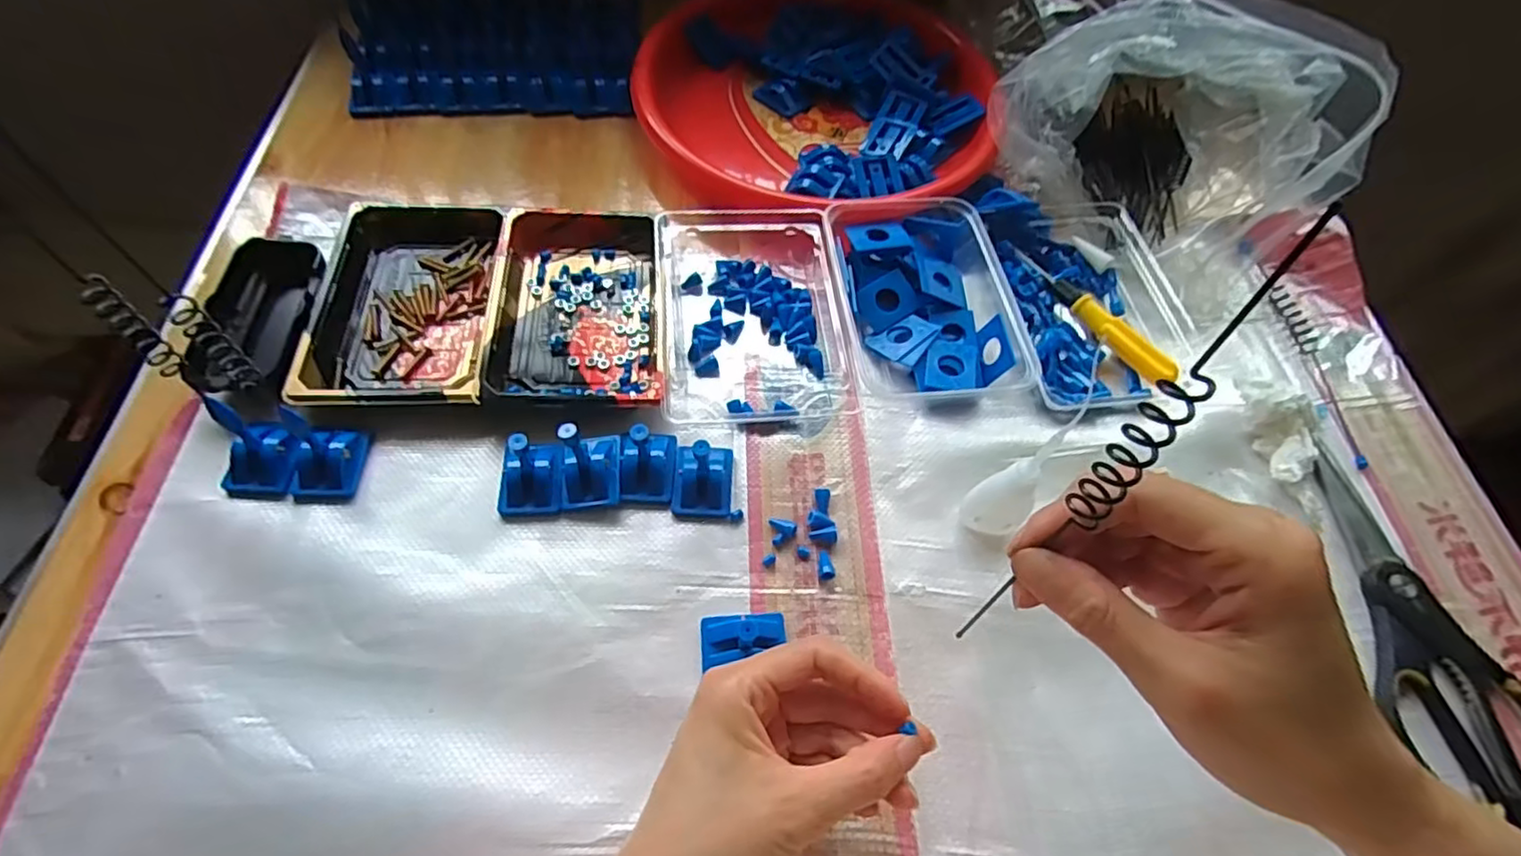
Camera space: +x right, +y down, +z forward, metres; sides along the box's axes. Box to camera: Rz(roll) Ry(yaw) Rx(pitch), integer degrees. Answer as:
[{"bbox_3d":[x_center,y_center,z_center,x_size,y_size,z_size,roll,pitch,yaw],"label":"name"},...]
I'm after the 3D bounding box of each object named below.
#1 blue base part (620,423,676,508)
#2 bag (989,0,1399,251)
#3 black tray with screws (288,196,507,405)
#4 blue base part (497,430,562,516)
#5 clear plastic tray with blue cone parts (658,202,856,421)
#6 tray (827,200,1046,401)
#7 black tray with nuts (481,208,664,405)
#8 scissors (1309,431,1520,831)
[{"bbox_3d":[-0.065,0.016,0.379,0.032,0.043,0.043,0,60,-5],"label":"blue base part"},{"bbox_3d":[0.308,-0.224,0.487,0.178,0.109,0.201,-27,66,-18],"label":"bag"},{"bbox_3d":[-0.227,-0.083,0.437,0.110,0.024,0.165,-1,60,-5],"label":"black tray with screws"},{"bbox_3d":[-0.131,0.025,0.374,0.034,0.028,0.040,-3,61,-6],"label":"blue base part"},{"bbox_3d":[-0.006,-0.085,0.446,0.122,0.031,0.167,-4,61,-7],"label":"clear plastic tray with blue cone parts"},{"bbox_3d":[0.111,-0.089,0.453,0.113,0.034,0.150,-6,61,-8],"label":"tray"},{"bbox_3d":[-0.119,-0.088,0.444,0.105,0.022,0.158,-1,60,-5],"label":"black tray with nuts"},{"bbox_3d":[0.358,0.108,0.371,0.076,0.012,0.204,-14,62,-12],"label":"scissors"}]

